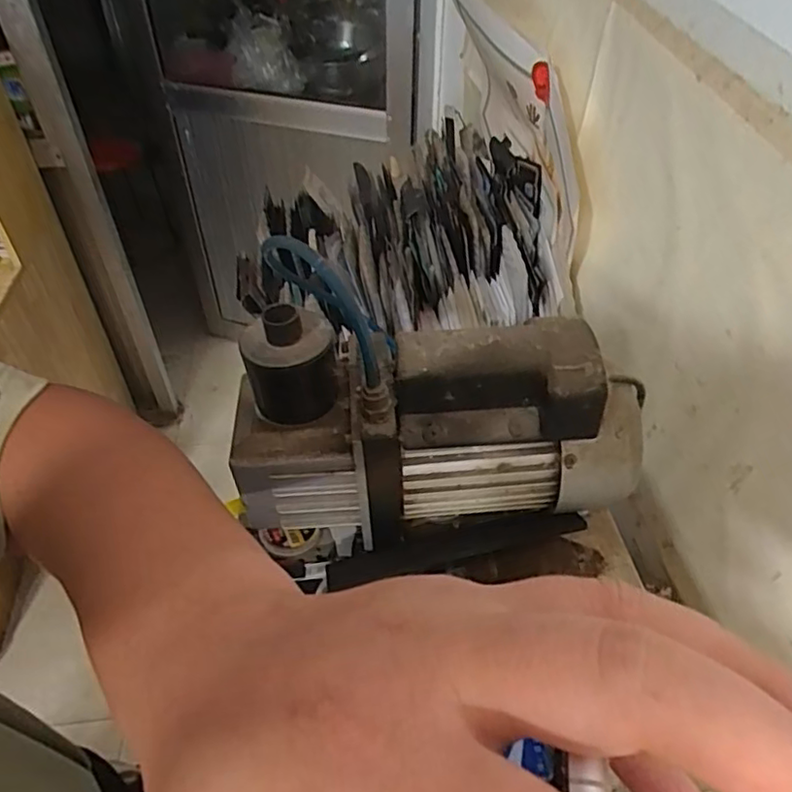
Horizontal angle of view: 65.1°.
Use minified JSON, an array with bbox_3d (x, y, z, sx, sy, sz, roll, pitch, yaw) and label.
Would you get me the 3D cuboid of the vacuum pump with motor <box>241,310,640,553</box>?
[{"bbox_3d":[0.026,0.009,0.411,0.261,0.131,0.103,-6,46,-6],"label":"vacuum pump with motor"}]

